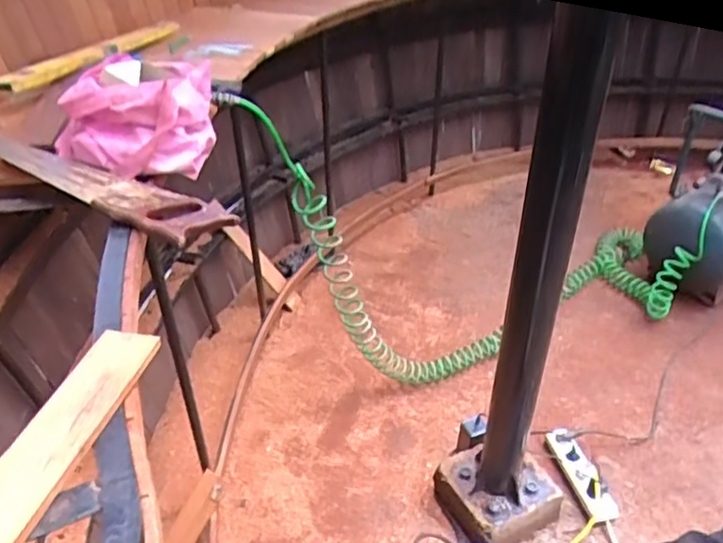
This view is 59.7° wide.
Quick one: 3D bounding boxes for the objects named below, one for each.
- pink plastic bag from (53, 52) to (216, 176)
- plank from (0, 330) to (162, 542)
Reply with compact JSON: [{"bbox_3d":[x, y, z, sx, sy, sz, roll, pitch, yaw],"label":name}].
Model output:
[{"bbox_3d":[-0.349,-0.252,1.003,0.222,0.117,0.202,7,37,10],"label":"pink plastic bag"},{"bbox_3d":[-0.279,0.165,0.533,0.071,0.013,0.328,7,37,9],"label":"plank"}]

